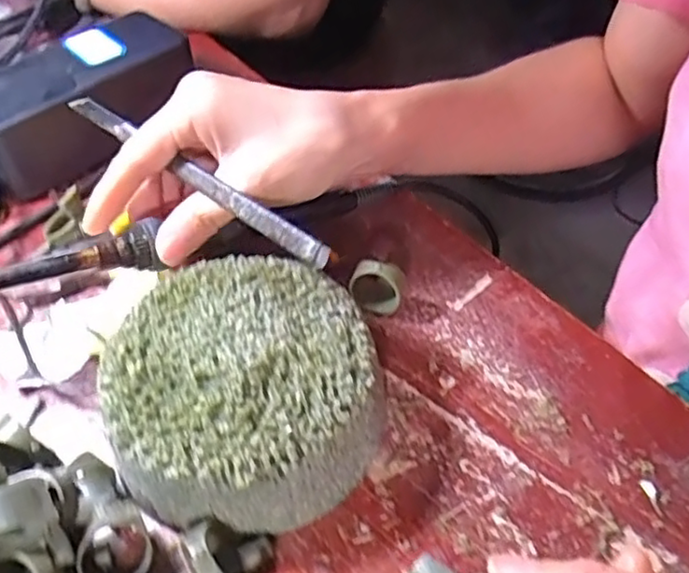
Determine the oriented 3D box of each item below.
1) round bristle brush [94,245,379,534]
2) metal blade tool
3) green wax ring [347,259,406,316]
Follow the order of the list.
[{"bbox_3d":[-0.039,0.040,0.258,0.096,0.044,0.100,0,49,0],"label":"round bristle brush"},{"bbox_3d":[-0.069,-0.050,0.285,0.164,0.008,0.007,34,57,27],"label":"metal blade tool"},{"bbox_3d":[0.015,0.001,0.302,0.025,0.029,0.009,16,51,13],"label":"green wax ring"}]

